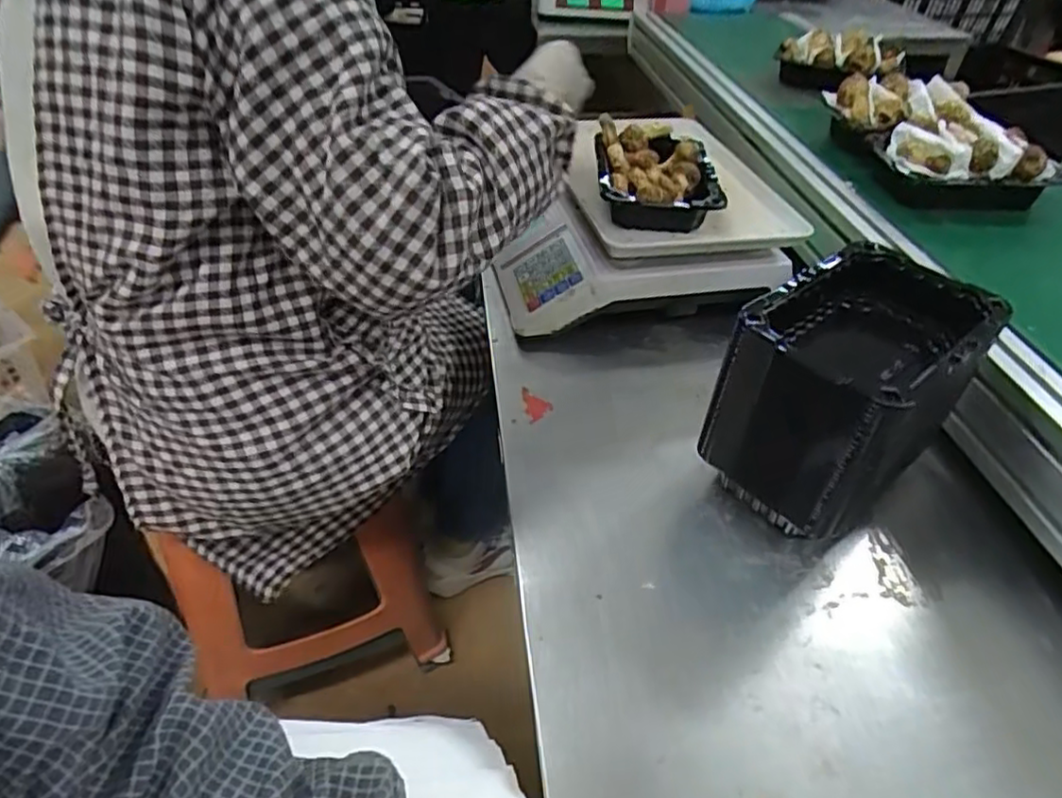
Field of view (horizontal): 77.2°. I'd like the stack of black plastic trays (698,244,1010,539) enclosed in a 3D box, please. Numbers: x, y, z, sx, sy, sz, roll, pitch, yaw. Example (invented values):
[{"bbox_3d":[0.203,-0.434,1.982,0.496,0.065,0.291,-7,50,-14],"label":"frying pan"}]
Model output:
[{"bbox_3d":[0.252,-0.006,0.538,0.184,0.171,0.135,-32,53,-32],"label":"stack of black plastic trays"}]

